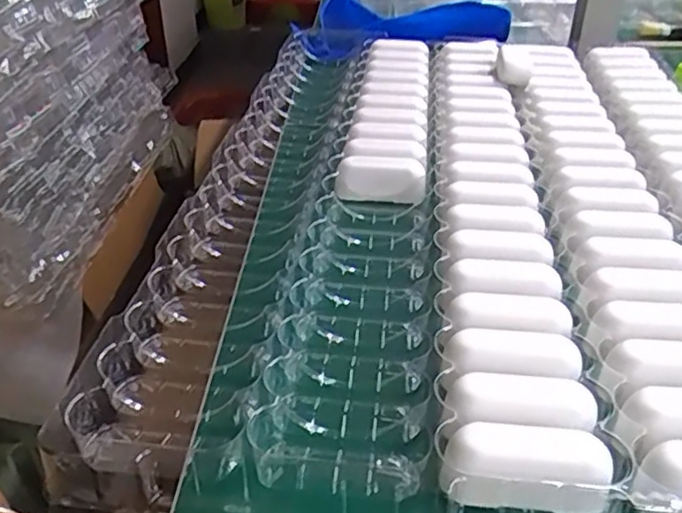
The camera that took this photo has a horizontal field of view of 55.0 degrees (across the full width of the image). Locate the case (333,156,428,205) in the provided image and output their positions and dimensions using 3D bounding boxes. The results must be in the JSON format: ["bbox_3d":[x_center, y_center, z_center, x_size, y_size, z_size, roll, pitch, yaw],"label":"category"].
[{"bbox_3d":[0.028,-0.053,0.467,0.063,0.029,0.026,7,35,10],"label":"case"}]

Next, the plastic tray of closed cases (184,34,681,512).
[{"bbox_3d":[0.107,-0.050,0.460,0.325,0.075,0.546,1,34,1],"label":"plastic tray of closed cases"}]

